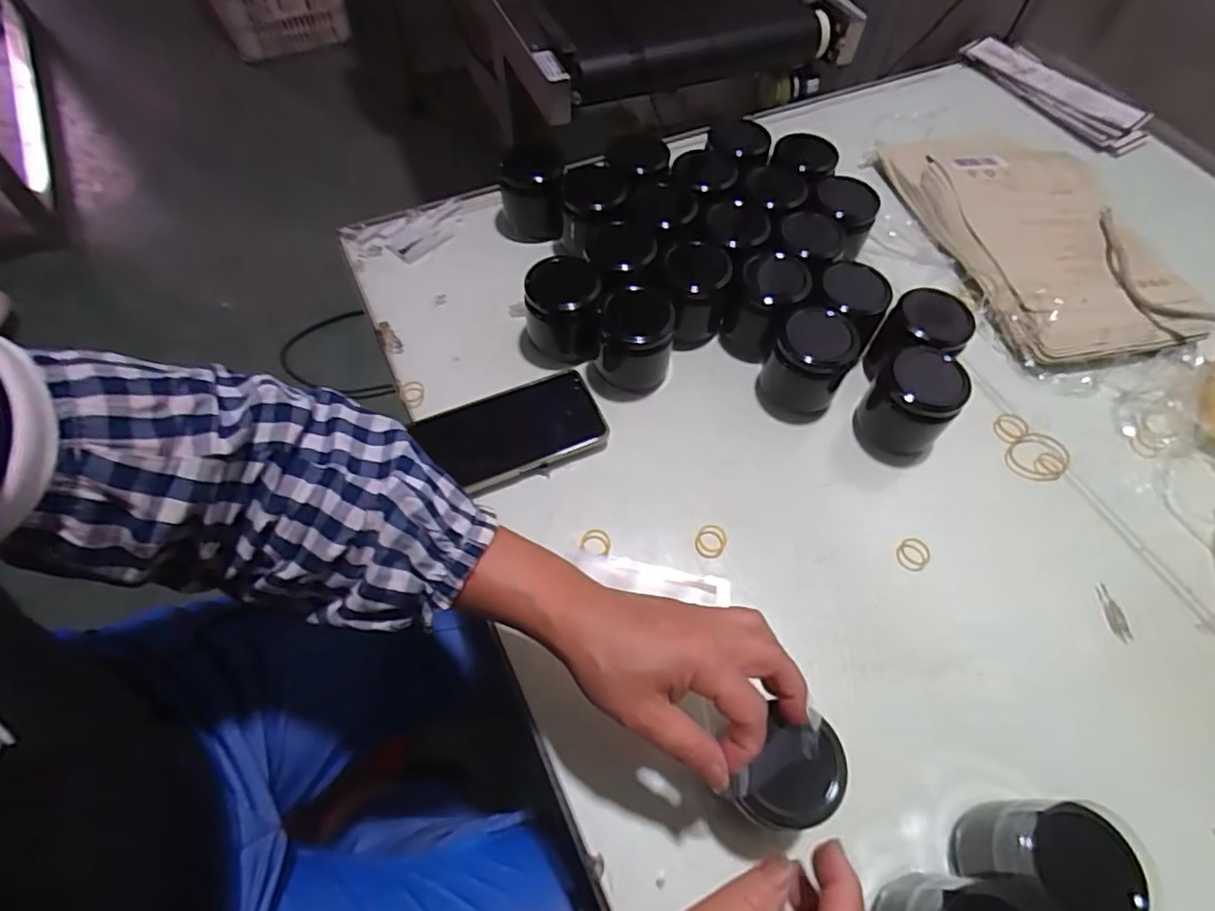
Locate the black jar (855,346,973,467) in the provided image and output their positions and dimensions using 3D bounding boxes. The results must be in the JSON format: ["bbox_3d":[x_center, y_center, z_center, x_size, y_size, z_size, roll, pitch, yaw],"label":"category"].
[{"bbox_3d":[0.247,-0.040,0.513,0.060,0.072,0.070,-38,68,-21],"label":"black jar"}]

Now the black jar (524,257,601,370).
[{"bbox_3d":[-0.038,-0.127,0.556,0.062,0.071,0.068,0,62,-1],"label":"black jar"}]

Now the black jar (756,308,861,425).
[{"bbox_3d":[0.167,-0.075,0.528,0.063,0.079,0.061,0,62,-1],"label":"black jar"}]

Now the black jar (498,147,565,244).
[{"bbox_3d":[-0.075,-0.265,0.638,0.062,0.070,0.062,0,62,-1],"label":"black jar"}]

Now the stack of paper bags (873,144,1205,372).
[{"bbox_3d":[0.448,-0.229,0.648,0.211,0.026,0.324,-10,61,-8],"label":"stack of paper bags"}]

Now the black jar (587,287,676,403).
[{"bbox_3d":[0.020,-0.095,0.543,0.069,0.072,0.067,0,62,-1],"label":"black jar"}]

